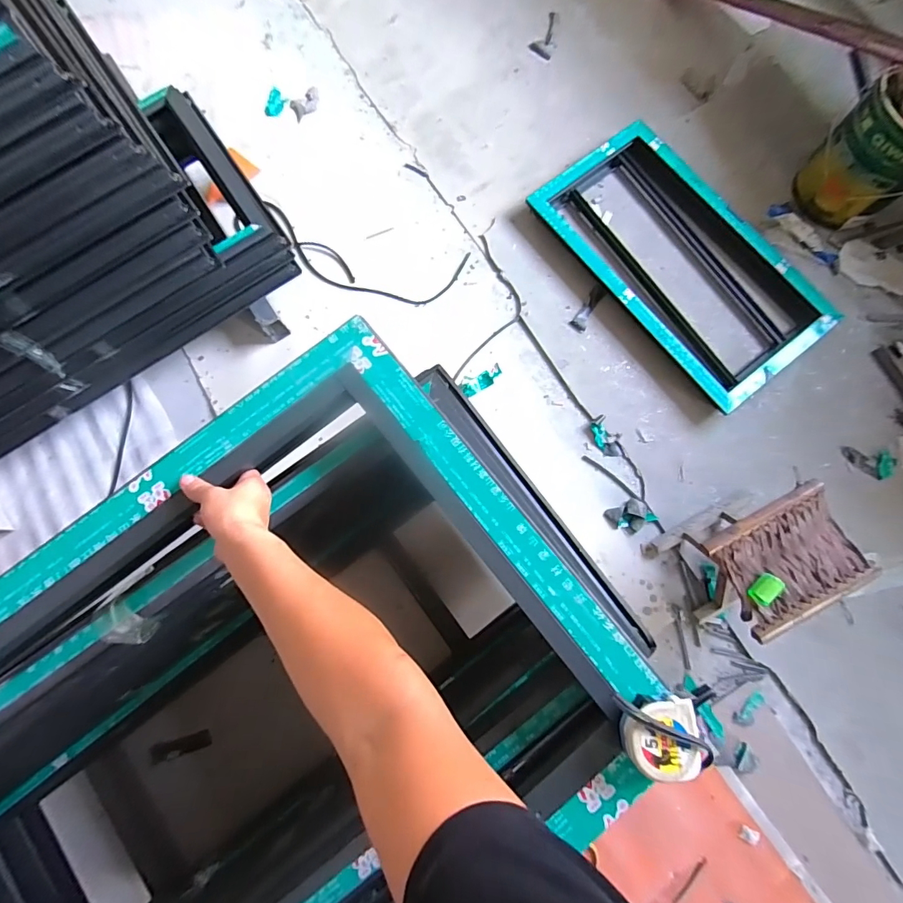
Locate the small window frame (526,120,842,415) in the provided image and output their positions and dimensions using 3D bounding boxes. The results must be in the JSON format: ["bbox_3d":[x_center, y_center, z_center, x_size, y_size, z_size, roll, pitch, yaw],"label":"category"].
[{"bbox_3d":[0.706,-0.588,1.374,0.498,0.070,0.889,-38,82,-7],"label":"small window frame"}]

